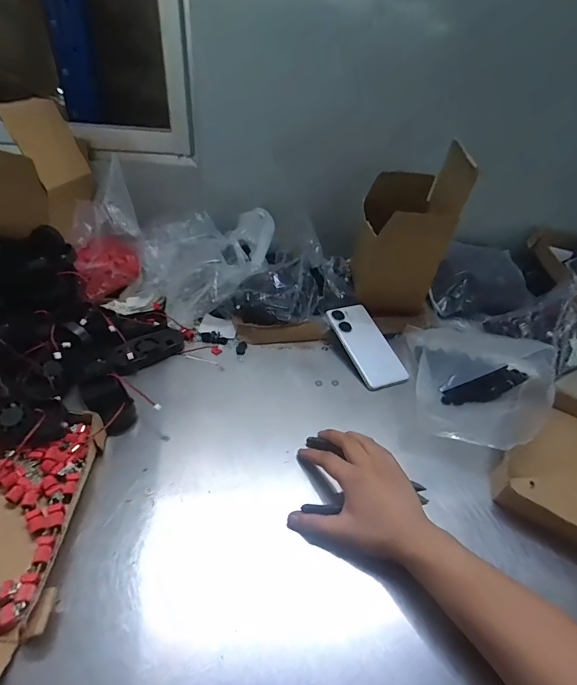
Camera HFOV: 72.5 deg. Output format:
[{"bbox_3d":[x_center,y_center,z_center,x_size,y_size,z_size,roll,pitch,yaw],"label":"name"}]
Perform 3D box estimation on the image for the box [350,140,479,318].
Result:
[{"bbox_3d":[0.194,-0.197,0.669,0.122,0.245,0.167,8,39,-2],"label":"box"}]

